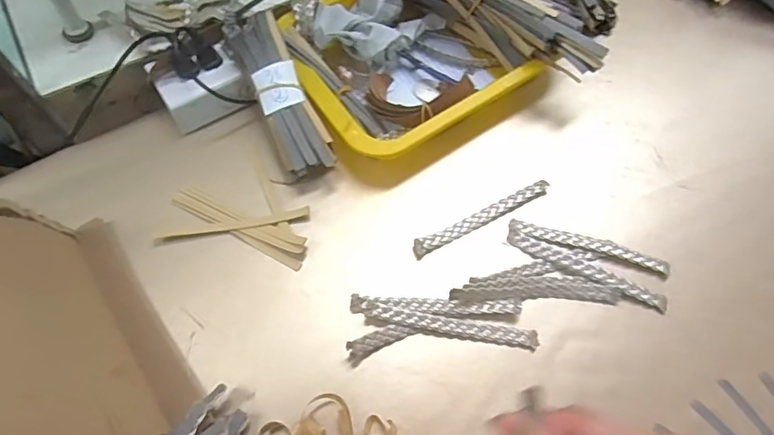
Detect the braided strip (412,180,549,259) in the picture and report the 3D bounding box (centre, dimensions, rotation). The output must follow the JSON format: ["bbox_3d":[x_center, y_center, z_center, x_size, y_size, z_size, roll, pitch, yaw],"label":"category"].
[{"bbox_3d":[0.085,0.000,0.450,0.137,0.004,0.015,-25,66,-13],"label":"braided strip"}]

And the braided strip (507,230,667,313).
[{"bbox_3d":[0.166,0.043,0.423,0.134,0.005,0.017,26,66,12],"label":"braided strip"}]

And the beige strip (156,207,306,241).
[{"bbox_3d":[-0.133,0.007,0.445,0.129,0.004,0.011,-10,64,-6],"label":"beige strip"}]

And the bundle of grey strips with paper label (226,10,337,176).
[{"bbox_3d":[-0.095,-0.110,0.461,0.042,0.026,0.148,-24,86,-12],"label":"bundle of grey strips with paper label"}]

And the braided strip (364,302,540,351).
[{"bbox_3d":[0.051,0.087,0.404,0.136,0.005,0.016,9,63,4],"label":"braided strip"}]

